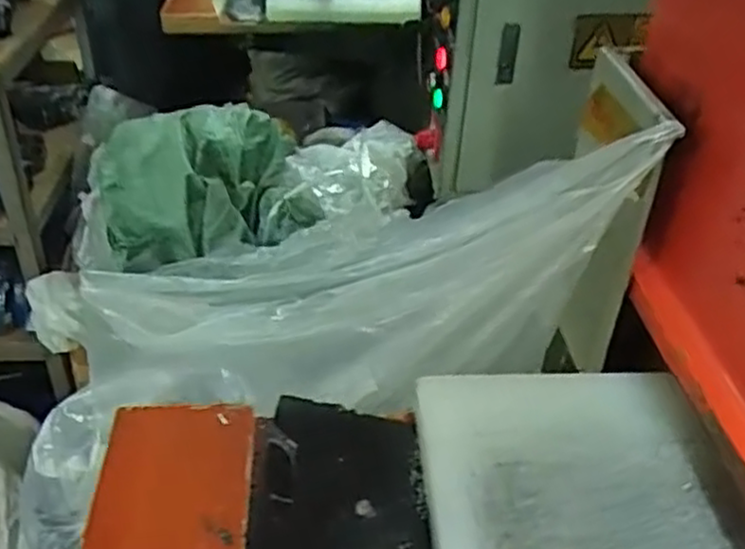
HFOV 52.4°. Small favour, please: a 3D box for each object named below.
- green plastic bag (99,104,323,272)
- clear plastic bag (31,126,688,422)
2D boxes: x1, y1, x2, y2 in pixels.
[{"bbox_3d":[-0.279,-0.151,1.275,0.336,0.221,0.194,-13,39,-18],"label":"green plastic bag"},{"bbox_3d":[-0.031,0.041,0.743,0.628,0.171,0.183,-13,29,28],"label":"clear plastic bag"}]

